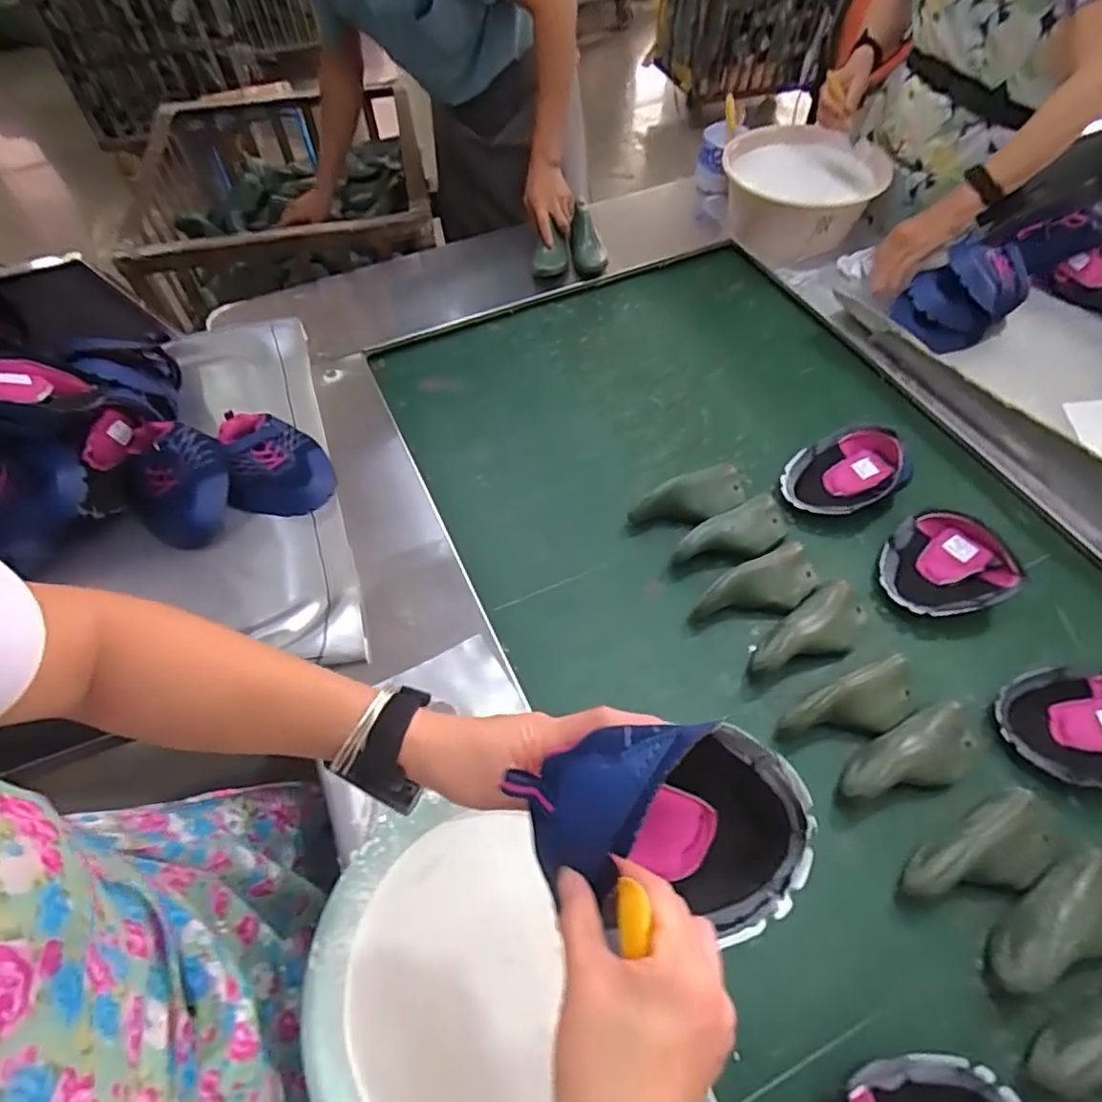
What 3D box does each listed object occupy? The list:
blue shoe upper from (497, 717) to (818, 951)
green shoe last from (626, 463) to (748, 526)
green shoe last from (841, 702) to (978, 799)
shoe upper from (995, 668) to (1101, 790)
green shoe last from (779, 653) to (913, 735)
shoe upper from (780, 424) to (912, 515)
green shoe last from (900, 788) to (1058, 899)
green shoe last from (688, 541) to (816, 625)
[{"bbox_3d":[0.081,0.168,0.361,0.092,0.178,0.101,-24,44,42],"label":"blue shoe upper"},{"bbox_3d":[0.203,-0.072,0.894,0.169,0.047,0.065,-25,58,-12],"label":"green shoe last"},{"bbox_3d":[0.403,0.233,0.704,0.173,0.052,0.079,-22,58,-10],"label":"green shoe last"},{"bbox_3d":[0.608,0.200,0.713,0.164,0.050,0.137,-4,57,1],"label":"shoe upper"},{"bbox_3d":[0.352,0.183,0.732,0.177,0.063,0.076,-23,58,-11],"label":"green shoe last"},{"bbox_3d":[0.426,-0.118,0.916,0.173,0.076,0.127,-16,57,-6],"label":"shoe upper"},{"bbox_3d":[0.445,0.321,0.647,0.164,0.057,0.081,-26,59,-12],"label":"green shoe last"},{"bbox_3d":[0.279,0.046,0.812,0.189,0.053,0.078,-30,60,-15],"label":"green shoe last"}]

